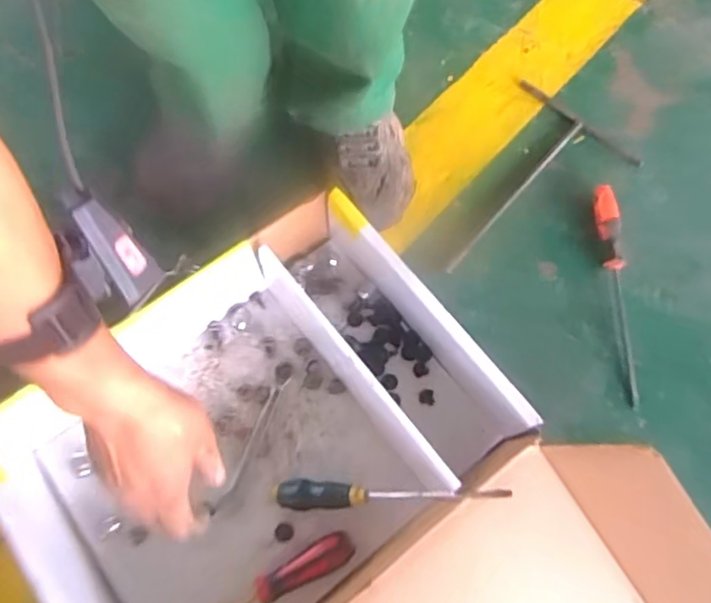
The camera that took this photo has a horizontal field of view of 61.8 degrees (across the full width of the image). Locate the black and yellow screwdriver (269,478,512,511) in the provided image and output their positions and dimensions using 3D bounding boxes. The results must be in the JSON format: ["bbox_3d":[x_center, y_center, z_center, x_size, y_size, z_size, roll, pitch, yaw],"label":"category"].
[{"bbox_3d":[0.022,0.191,0.588,0.252,0.027,0.028,-7,70,21],"label":"black and yellow screwdriver"}]

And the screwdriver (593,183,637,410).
[{"bbox_3d":[0.320,-0.017,0.719,0.024,0.030,0.278,-2,71,-2],"label":"screwdriver"}]

